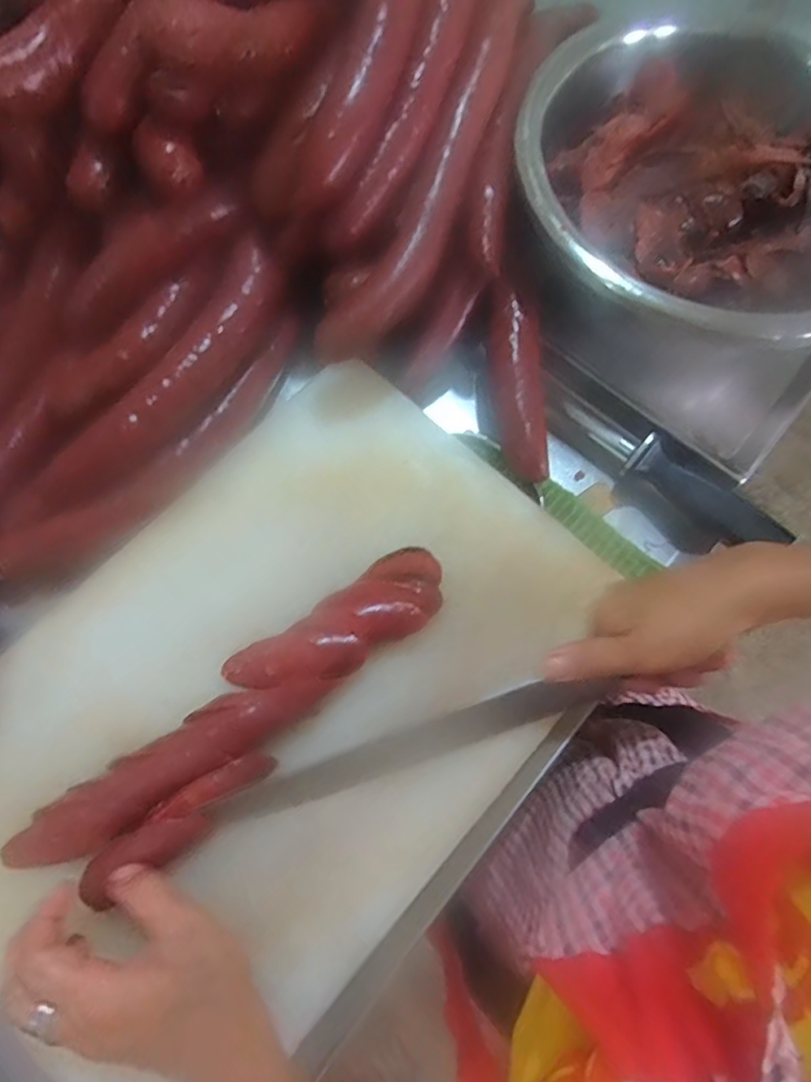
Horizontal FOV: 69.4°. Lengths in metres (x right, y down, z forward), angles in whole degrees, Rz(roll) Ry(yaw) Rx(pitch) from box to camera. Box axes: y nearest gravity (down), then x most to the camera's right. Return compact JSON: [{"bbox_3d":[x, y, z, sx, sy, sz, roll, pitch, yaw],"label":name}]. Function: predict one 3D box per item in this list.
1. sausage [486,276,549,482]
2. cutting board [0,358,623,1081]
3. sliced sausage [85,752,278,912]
[{"bbox_3d":[0.084,-0.115,0.426,0.048,0.037,0.140,-2,74,-2],"label":"sausage"},{"bbox_3d":[-0.084,0.096,0.374,0.291,0.030,0.429,43,77,10],"label":"cutting board"},{"bbox_3d":[-0.131,0.163,0.333,0.122,0.022,0.030,-36,78,-7],"label":"sliced sausage"}]

